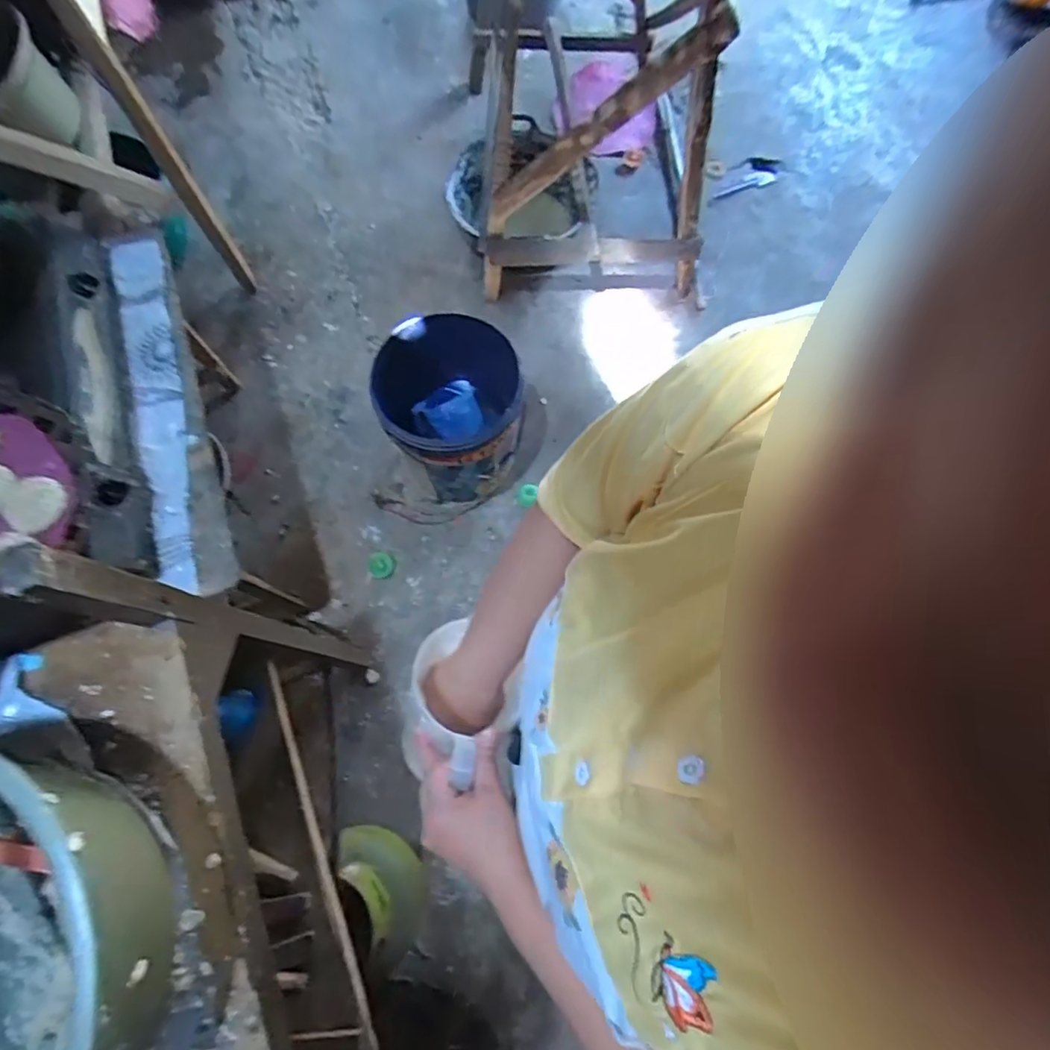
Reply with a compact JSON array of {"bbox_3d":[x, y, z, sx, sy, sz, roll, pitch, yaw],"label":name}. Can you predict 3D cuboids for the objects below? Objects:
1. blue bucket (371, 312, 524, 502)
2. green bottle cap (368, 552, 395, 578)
[{"bbox_3d":[-0.152,-0.241,1.350,0.313,0.394,0.305,0,72,0],"label":"blue bucket"},{"bbox_3d":[-0.354,0.099,1.433,0.064,0.010,0.069,0,72,0],"label":"green bottle cap"}]

